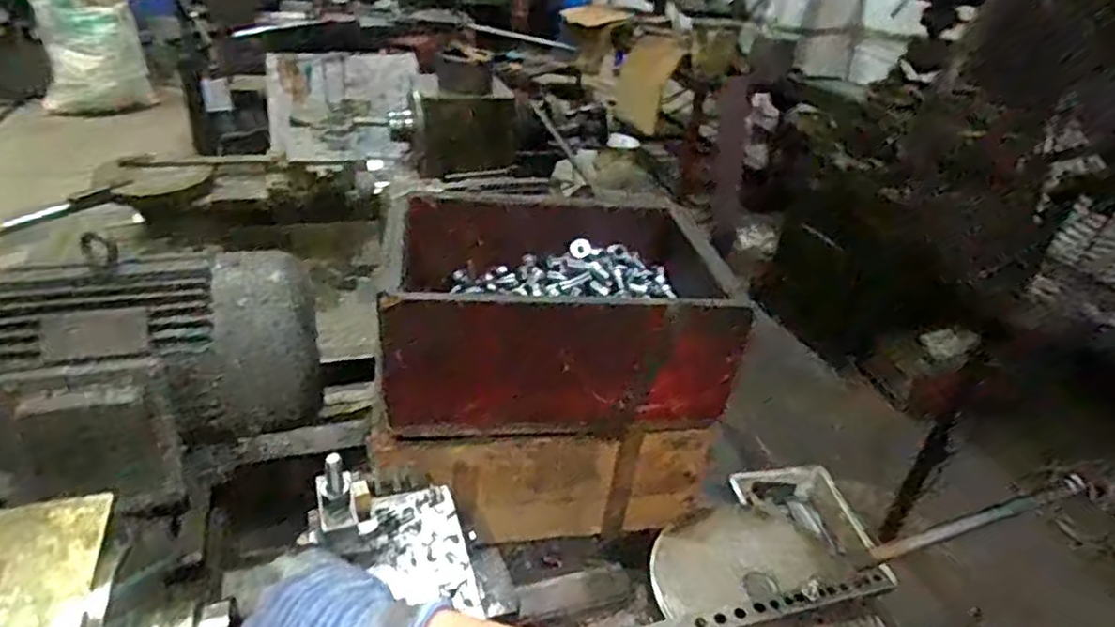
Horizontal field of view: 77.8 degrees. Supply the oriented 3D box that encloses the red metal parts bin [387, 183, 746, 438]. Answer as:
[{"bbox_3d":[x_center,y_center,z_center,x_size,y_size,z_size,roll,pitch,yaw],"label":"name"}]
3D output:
[{"bbox_3d":[0.000,-0.008,0.753,0.341,0.142,0.253,1,31,-7],"label":"red metal parts bin"}]

